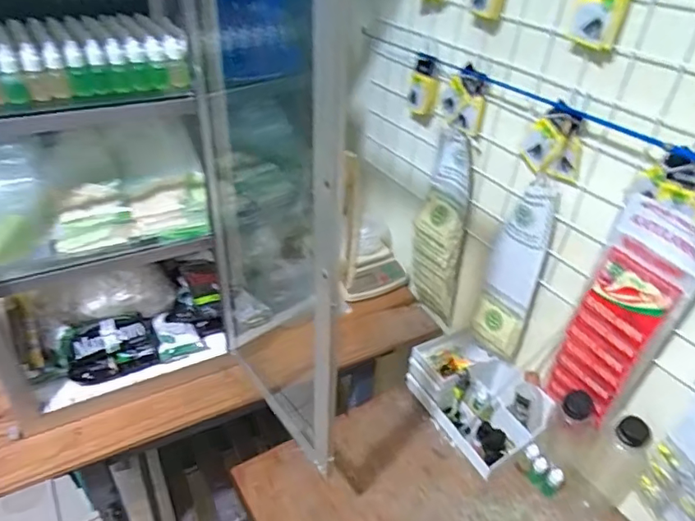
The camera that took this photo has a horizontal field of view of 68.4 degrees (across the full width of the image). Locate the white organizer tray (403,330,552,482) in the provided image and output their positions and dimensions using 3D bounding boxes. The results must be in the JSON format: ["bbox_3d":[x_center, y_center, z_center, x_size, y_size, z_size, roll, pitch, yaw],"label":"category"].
[{"bbox_3d":[0.234,0.235,0.905,0.159,0.111,0.221,-17,41,-28],"label":"white organizer tray"}]

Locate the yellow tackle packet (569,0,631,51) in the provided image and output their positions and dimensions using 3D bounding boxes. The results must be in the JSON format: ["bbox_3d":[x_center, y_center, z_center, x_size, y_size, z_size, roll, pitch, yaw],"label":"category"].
[{"bbox_3d":[0.289,-0.293,0.586,0.021,0.087,0.059,-24,48,-36],"label":"yellow tackle packet"}]

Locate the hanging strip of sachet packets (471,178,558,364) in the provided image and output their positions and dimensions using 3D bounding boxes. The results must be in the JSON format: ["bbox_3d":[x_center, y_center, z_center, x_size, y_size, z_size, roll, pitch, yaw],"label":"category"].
[{"bbox_3d":[0.262,0.020,0.823,0.025,0.320,0.086,-21,41,-31],"label":"hanging strip of sachet packets"}]

